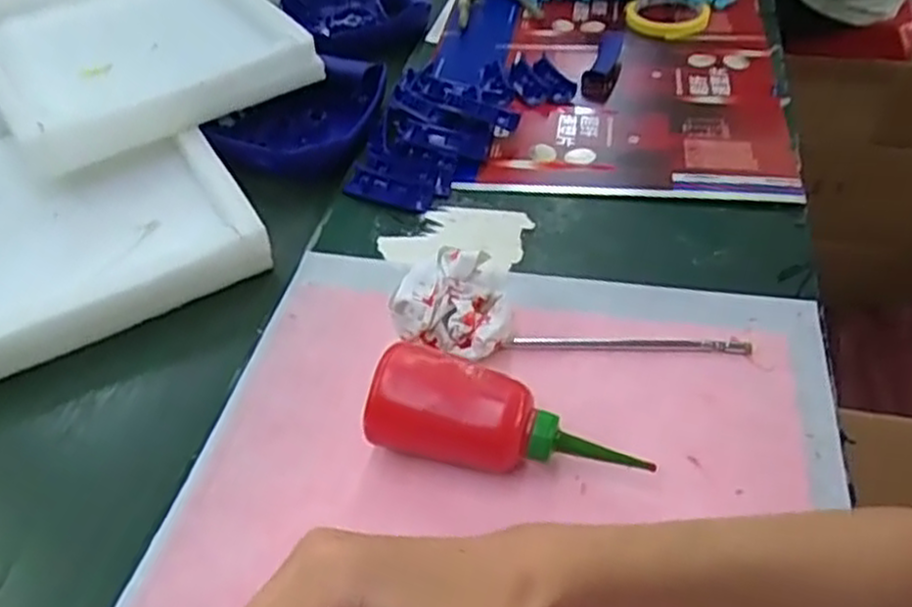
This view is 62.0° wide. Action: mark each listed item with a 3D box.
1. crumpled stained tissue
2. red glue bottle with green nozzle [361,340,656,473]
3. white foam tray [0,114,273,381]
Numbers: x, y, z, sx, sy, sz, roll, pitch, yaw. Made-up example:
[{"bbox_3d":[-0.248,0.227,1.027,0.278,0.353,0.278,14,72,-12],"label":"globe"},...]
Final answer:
[{"bbox_3d":[-0.003,0.003,0.532,0.079,0.067,0.058,-8,44,-2],"label":"crumpled stained tissue"},{"bbox_3d":[0.028,0.075,0.462,0.162,0.061,0.051,9,46,15],"label":"red glue bottle with green nozzle"},{"bbox_3d":[-0.355,-0.085,0.669,0.285,0.052,0.325,-25,47,-19],"label":"white foam tray"}]

